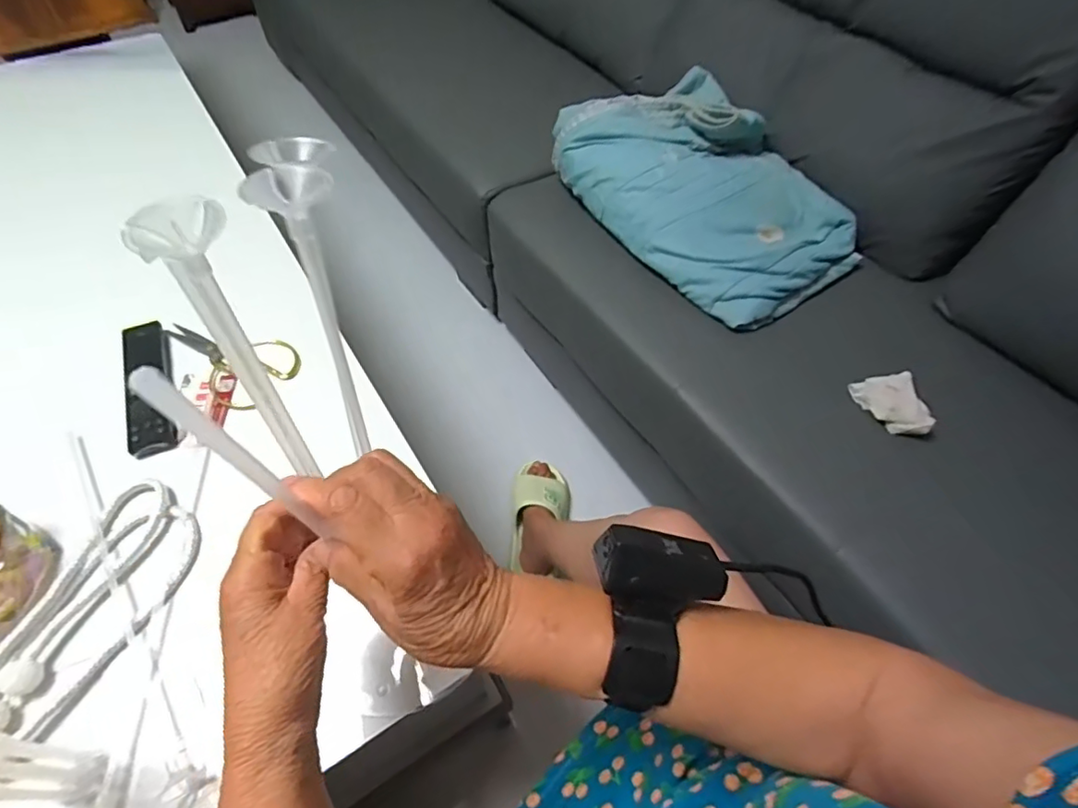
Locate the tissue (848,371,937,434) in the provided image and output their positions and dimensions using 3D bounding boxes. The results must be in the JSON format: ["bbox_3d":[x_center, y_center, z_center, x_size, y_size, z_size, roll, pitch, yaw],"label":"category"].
[{"bbox_3d":[0.465,-0.003,0.741,0.057,0.047,0.105,-20,58,-15],"label":"tissue"}]

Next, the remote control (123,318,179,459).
[{"bbox_3d":[-0.401,-0.019,0.582,0.041,0.021,0.161,-20,58,-14],"label":"remote control"}]

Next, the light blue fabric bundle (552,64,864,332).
[{"bbox_3d":[0.262,-0.352,0.912,0.299,0.130,0.465,-29,60,-20],"label":"light blue fabric bundle"}]

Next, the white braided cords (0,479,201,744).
[{"bbox_3d":[-0.360,0.158,0.458,0.107,0.024,0.199,20,57,12],"label":"white braided cords"}]

